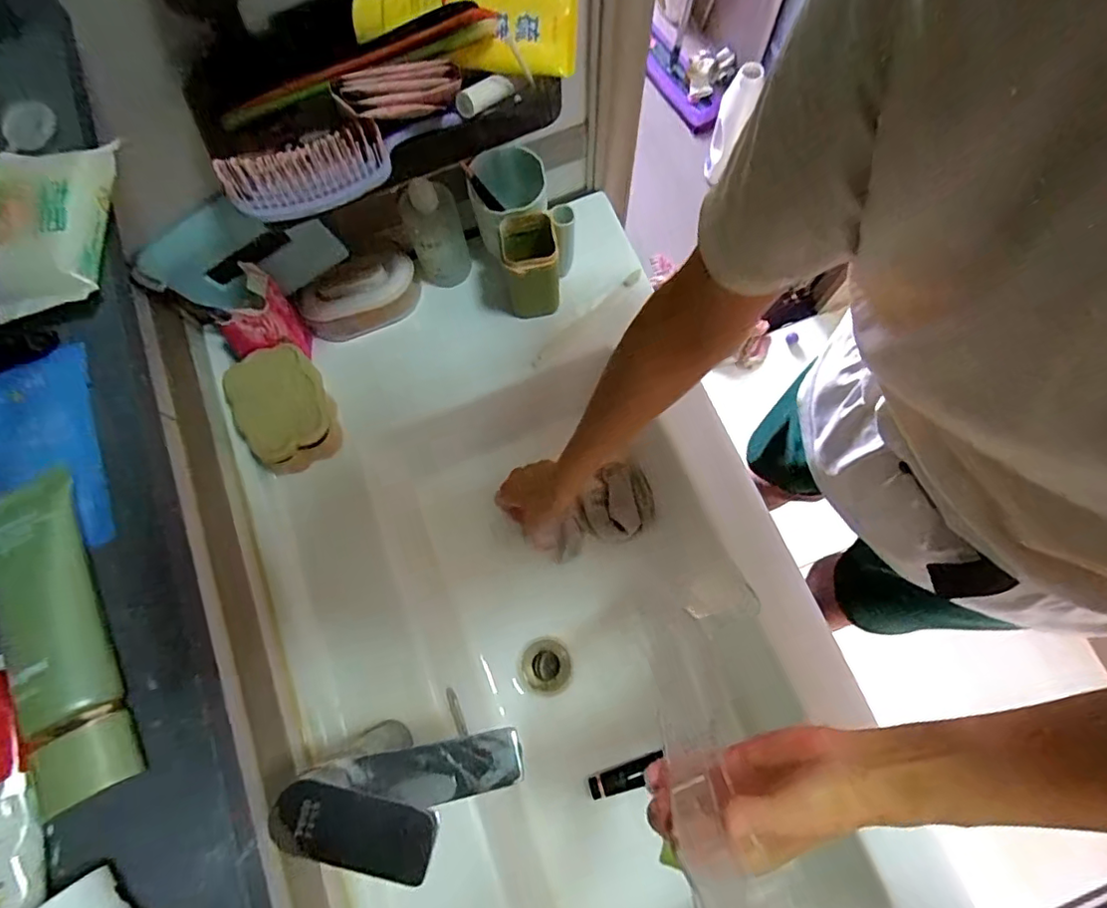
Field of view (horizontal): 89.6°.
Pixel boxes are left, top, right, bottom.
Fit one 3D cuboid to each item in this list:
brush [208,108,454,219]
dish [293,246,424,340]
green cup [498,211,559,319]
[{"bbox_3d":[-0.150,-0.217,0.398,0.165,0.024,0.057,-28,76,-5],"label":"brush"},{"bbox_3d":[-0.216,-0.176,0.630,0.133,0.057,0.064,-15,75,-2],"label":"dish"},{"bbox_3d":[-0.024,-0.203,0.603,0.060,0.103,0.062,-11,75,-1],"label":"green cup"}]

